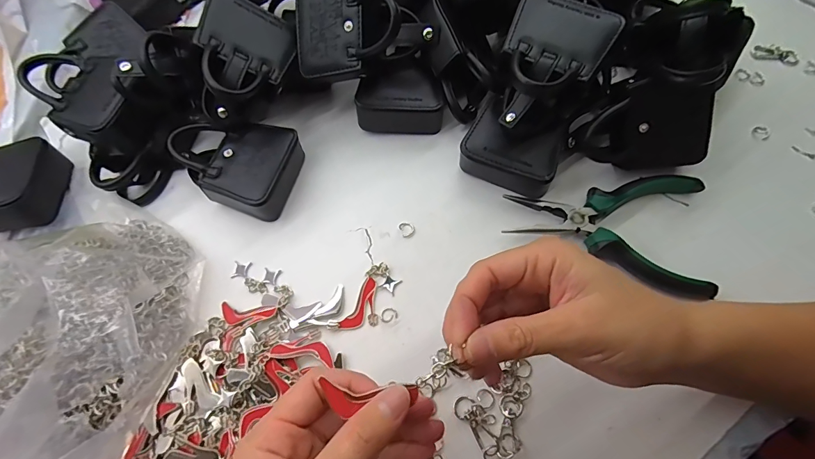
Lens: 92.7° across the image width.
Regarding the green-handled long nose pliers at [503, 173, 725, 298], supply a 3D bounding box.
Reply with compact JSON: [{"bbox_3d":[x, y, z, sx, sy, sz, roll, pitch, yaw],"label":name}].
[{"bbox_3d":[0.155,-0.006,0.304,0.146,0.024,0.094,9,68,8],"label":"green-handled long nose pliers"}]

